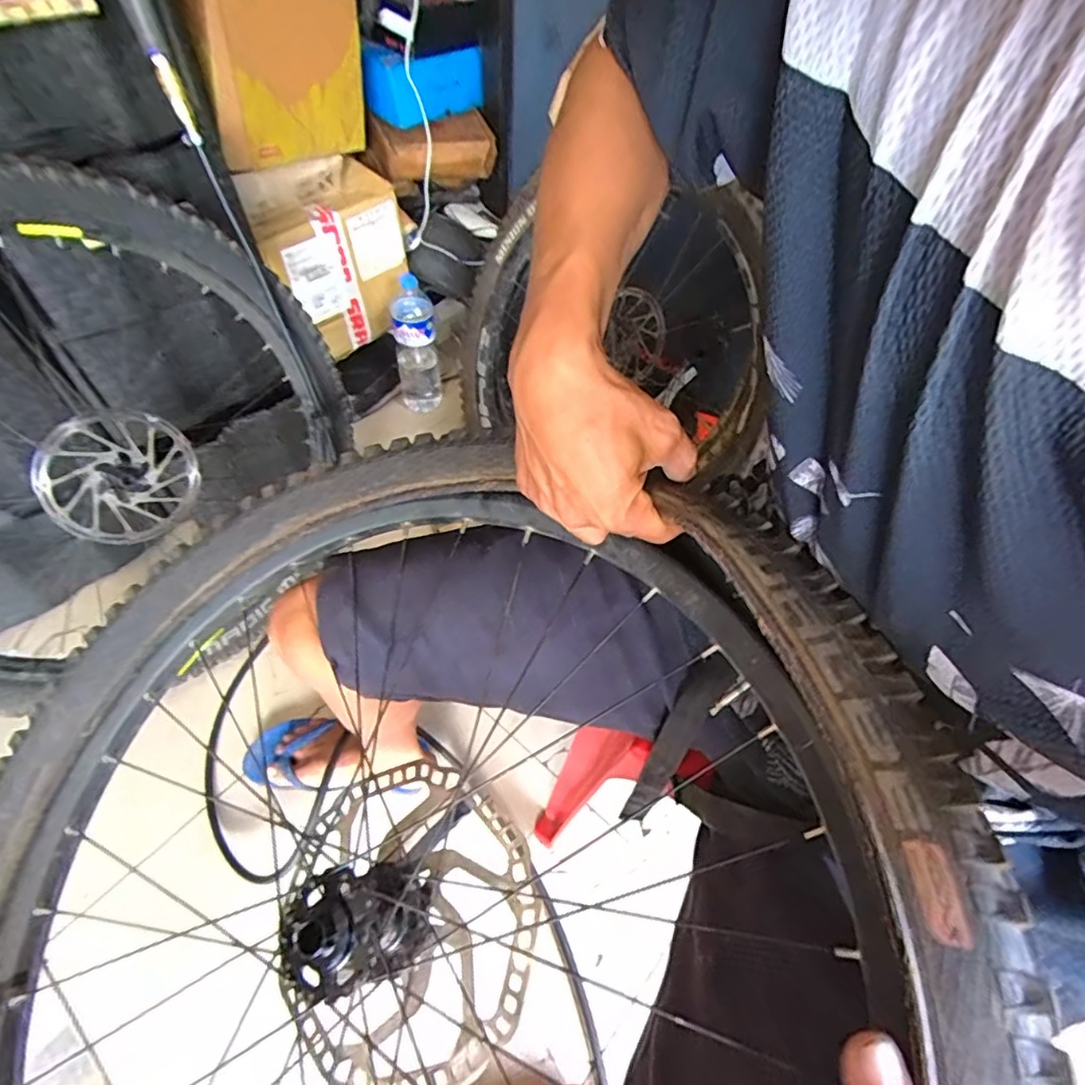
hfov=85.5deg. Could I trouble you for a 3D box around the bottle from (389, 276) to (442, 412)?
[{"bbox_3d":[-0.277,-0.425,1.293,0.091,0.276,0.100,-9,54,-10],"label":"bottle"}]

